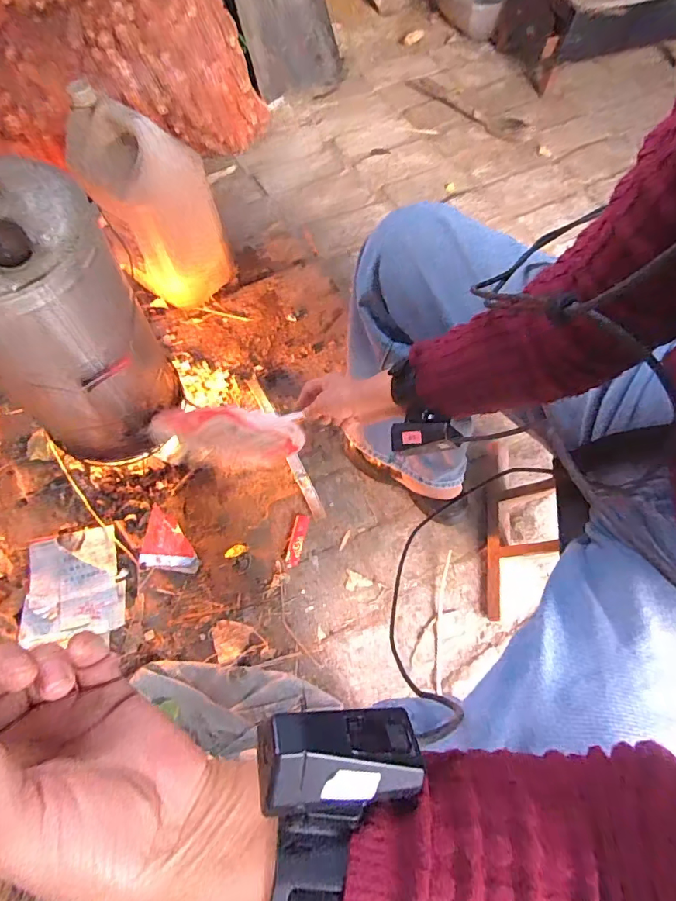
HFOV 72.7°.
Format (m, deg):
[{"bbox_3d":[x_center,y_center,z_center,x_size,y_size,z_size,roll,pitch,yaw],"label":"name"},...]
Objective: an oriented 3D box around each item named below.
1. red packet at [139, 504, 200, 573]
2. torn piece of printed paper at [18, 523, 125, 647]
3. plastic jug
[{"bbox_3d":[-0.287,0.155,0.802,0.098,0.006,0.106,4,64,1],"label":"red packet"},{"bbox_3d":[-0.434,0.214,0.759,0.152,0.016,0.172,-9,64,-5],"label":"torn piece of printed paper"},{"bbox_3d":[-0.347,-0.469,0.895,0.209,0.342,0.181,-18,66,-10],"label":"plastic jug"}]

